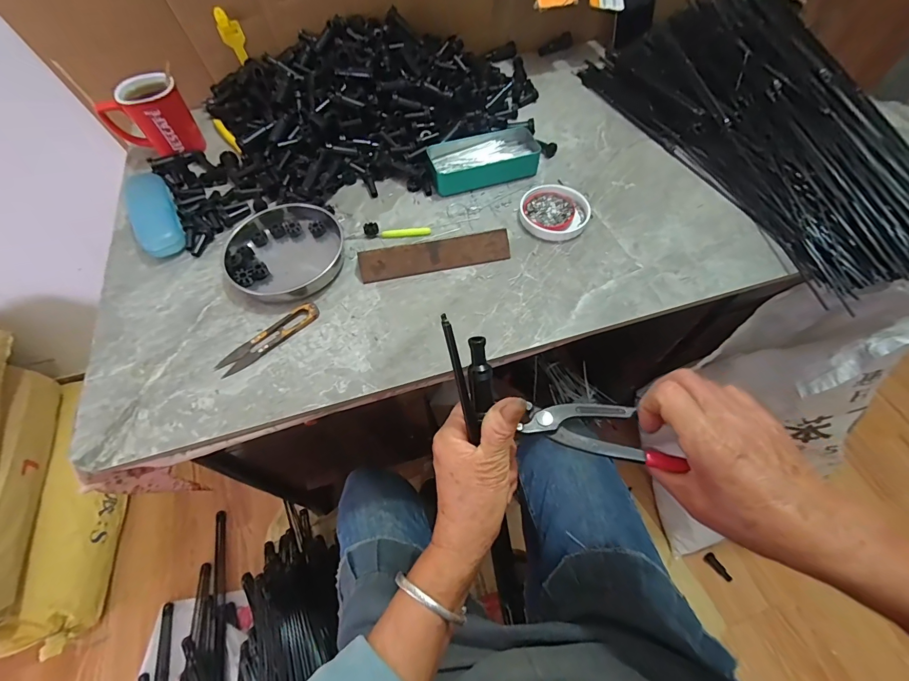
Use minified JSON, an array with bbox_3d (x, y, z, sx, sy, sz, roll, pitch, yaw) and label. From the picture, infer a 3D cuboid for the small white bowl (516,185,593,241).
[{"bbox_3d":[0.130,-0.168,0.513,0.085,0.018,0.082,0,58,1],"label":"small white bowl"}]

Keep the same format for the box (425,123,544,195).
[{"bbox_3d":[0.040,-0.261,0.561,0.152,0.031,0.081,-17,60,-9],"label":"box"}]

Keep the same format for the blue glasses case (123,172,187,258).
[{"bbox_3d":[-0.394,-0.168,0.517,0.050,0.030,0.157,-28,62,-16],"label":"blue glasses case"}]

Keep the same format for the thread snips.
[{"bbox_3d":[-0.200,-0.004,0.425,0.115,0.009,0.026,-39,65,-20],"label":"thread snips"}]

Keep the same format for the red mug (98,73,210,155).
[{"bbox_3d":[-0.432,-0.313,0.565,0.105,0.088,0.066,-35,64,-19],"label":"red mug"}]

